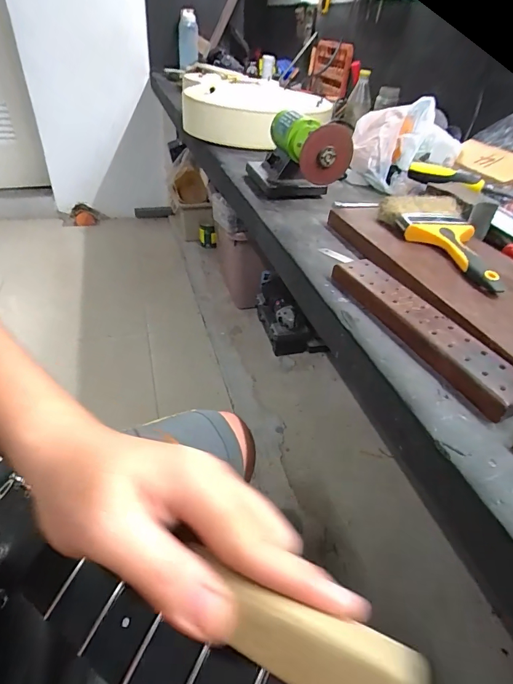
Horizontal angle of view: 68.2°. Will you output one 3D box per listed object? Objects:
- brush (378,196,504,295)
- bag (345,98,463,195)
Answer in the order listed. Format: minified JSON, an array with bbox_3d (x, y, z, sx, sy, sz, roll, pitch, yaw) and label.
[{"bbox_3d":[0.268,-0.143,0.503,0.101,0.034,0.216,-11,42,-19],"label":"brush"},{"bbox_3d":[0.283,-0.372,0.732,0.206,0.138,0.094,15,40,11],"label":"bag"}]

